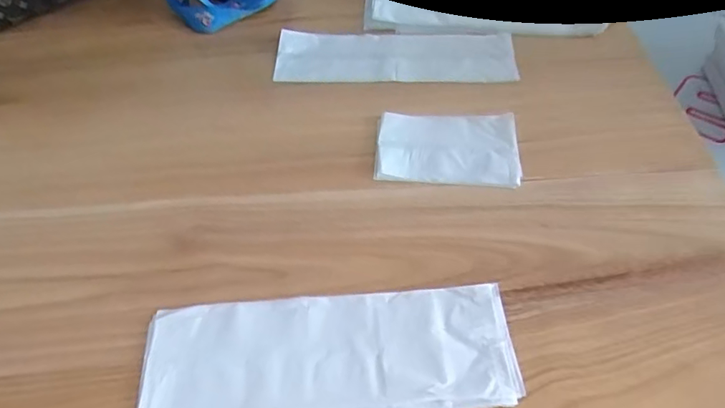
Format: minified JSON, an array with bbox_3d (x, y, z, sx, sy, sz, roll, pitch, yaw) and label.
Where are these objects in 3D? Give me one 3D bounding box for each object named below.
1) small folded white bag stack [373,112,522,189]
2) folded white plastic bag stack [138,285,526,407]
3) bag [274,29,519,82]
[{"bbox_3d":[0.078,-0.053,0.501,0.127,0.006,0.081,3,53,5],"label":"small folded white bag stack"},{"bbox_3d":[-0.023,0.105,0.384,0.253,0.004,0.093,-4,53,-1],"label":"folded white plastic bag stack"},{"bbox_3d":[0.035,-0.158,0.582,0.248,0.010,0.074,0,53,2],"label":"bag"}]

